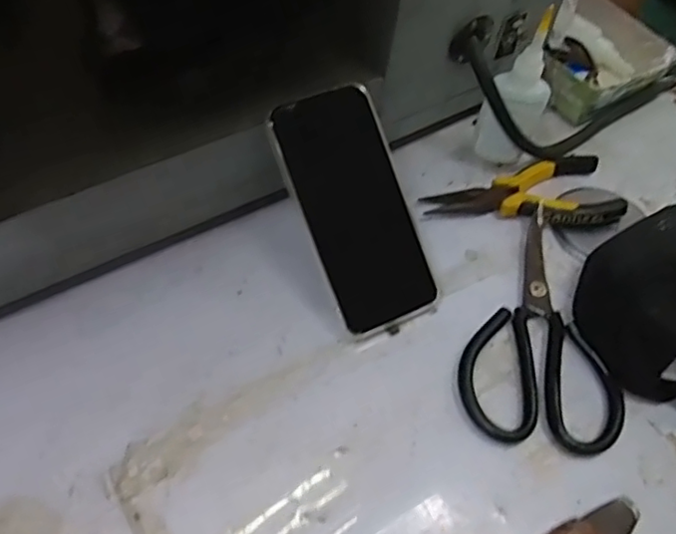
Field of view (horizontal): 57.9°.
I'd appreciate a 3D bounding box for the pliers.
[{"bbox_3d":[0.151,-0.052,0.488,0.154,0.020,0.071,-13,55,-14],"label":"pliers"}]

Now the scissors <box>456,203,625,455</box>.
[{"bbox_3d":[0.149,0.041,0.427,0.105,0.014,0.185,20,54,10],"label":"scissors"}]

